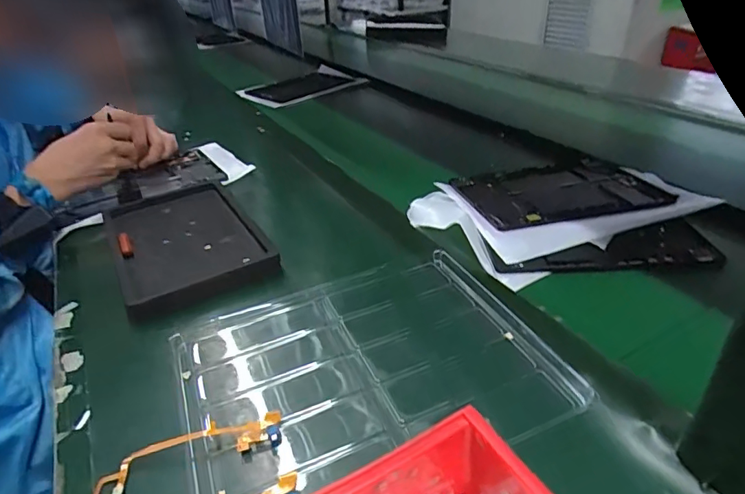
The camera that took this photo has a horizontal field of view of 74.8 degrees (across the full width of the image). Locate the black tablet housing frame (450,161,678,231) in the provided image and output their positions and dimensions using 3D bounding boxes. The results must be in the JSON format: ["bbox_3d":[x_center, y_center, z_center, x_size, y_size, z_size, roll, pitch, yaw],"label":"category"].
[{"bbox_3d":[0.242,-0.077,0.638,0.247,0.005,0.166,-10,32,-11],"label":"black tablet housing frame"}]

